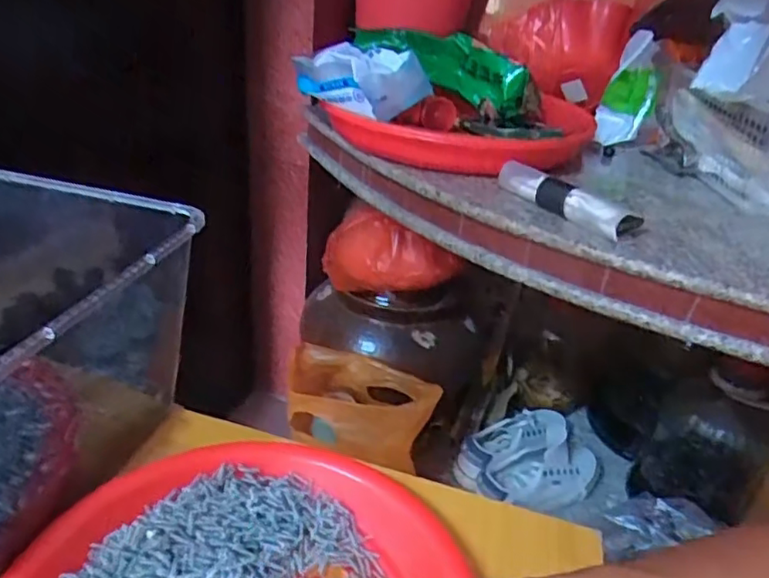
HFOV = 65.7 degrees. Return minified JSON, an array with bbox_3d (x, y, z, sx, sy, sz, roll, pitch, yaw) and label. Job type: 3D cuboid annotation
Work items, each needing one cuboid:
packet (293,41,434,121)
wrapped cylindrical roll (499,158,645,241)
[{"bbox_3d":[-0.027,-0.243,0.678,0.090,0.068,0.138,-20,39,-37],"label":"packet"},{"bbox_3d":[0.172,-0.090,0.586,0.153,0.029,0.037,29,37,33],"label":"wrapped cylindrical roll"}]

